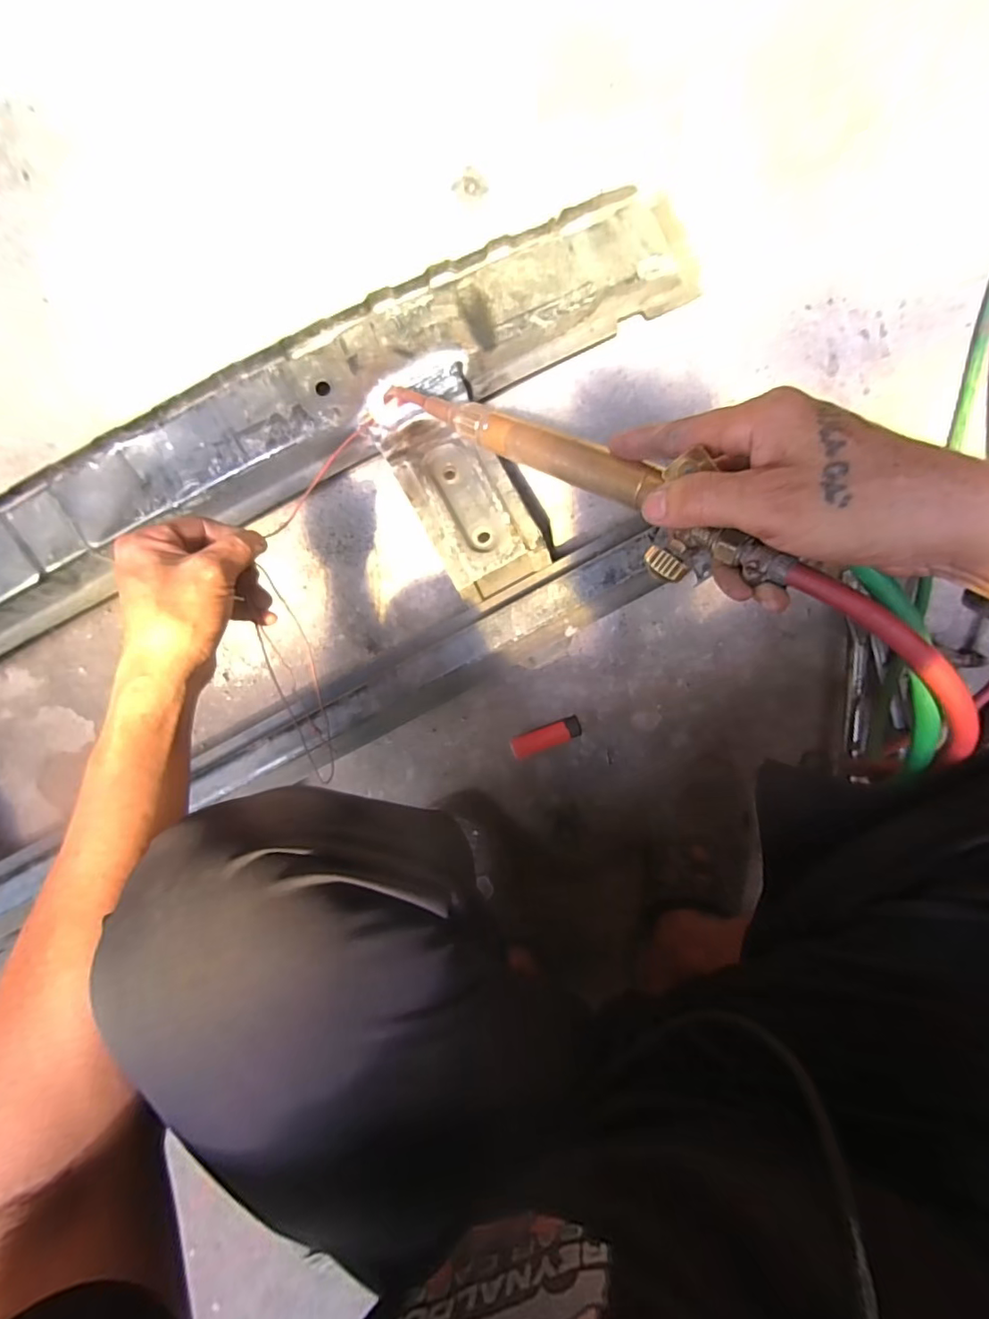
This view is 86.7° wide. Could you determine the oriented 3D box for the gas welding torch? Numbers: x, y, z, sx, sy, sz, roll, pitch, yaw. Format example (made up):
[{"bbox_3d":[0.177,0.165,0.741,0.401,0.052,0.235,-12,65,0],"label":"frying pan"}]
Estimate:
[{"bbox_3d":[0.035,-0.126,0.325,0.308,0.022,0.054,39,94,29],"label":"gas welding torch"}]

